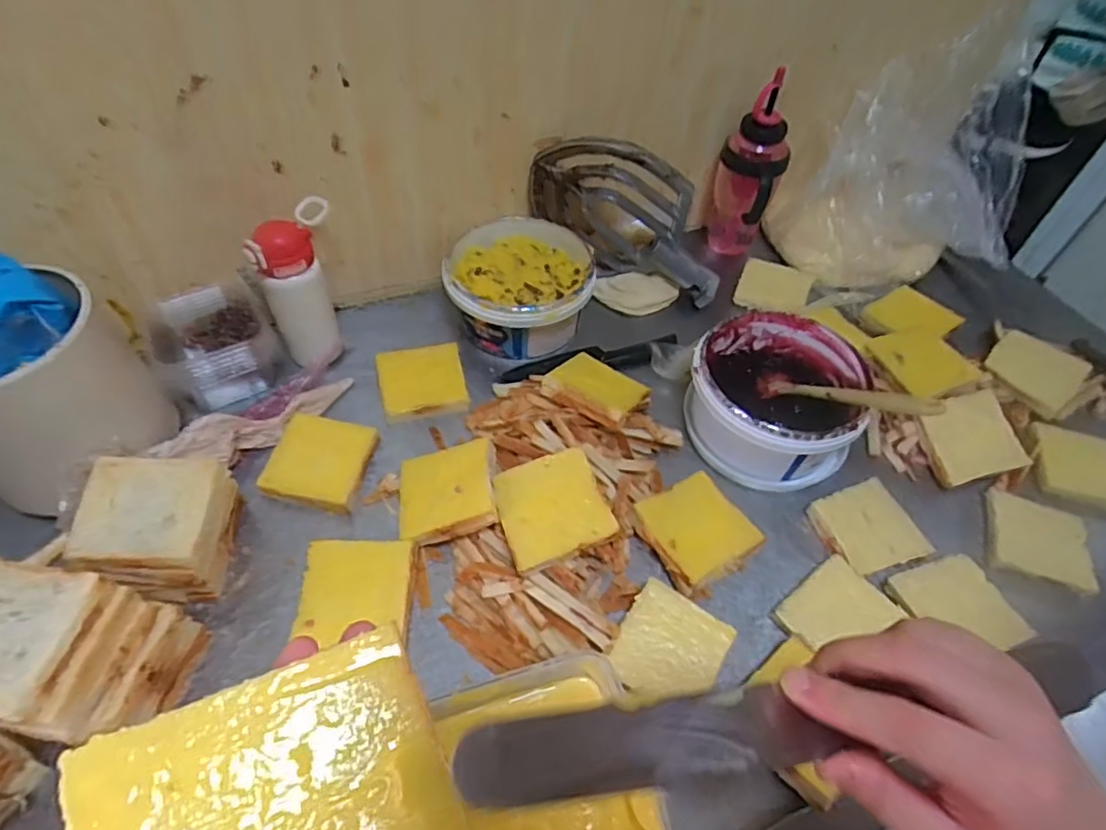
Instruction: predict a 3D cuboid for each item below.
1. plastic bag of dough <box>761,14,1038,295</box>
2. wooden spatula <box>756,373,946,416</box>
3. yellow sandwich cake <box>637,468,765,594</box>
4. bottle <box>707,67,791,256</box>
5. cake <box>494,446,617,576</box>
[{"bbox_3d":[0.541,-0.376,0.912,0.292,0.300,0.198,-10,53,-11],"label":"plastic bag of dough"},{"bbox_3d":[0.334,-0.021,0.702,0.041,0.025,0.217,-34,28,-27],"label":"wooden spatula"},{"bbox_3d":[0.163,0.127,0.683,0.113,0.030,0.107,-24,57,-21],"label":"yellow sandwich cake"},{"bbox_3d":[0.297,-0.361,0.928,0.095,0.266,0.099,18,53,10],"label":"bottle"},{"bbox_3d":[-0.001,0.095,0.651,0.110,0.020,0.114,-17,55,-16],"label":"cake"}]

